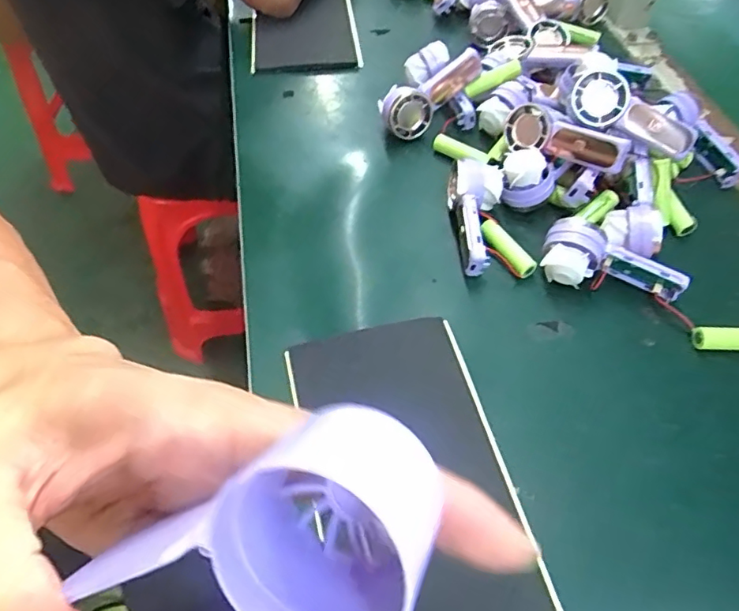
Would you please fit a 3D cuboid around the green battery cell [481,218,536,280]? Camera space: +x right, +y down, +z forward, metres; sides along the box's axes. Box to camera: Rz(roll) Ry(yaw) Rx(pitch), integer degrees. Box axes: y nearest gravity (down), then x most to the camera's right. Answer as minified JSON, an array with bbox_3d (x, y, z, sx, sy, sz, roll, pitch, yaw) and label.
[{"bbox_3d":[0.098,-0.041,0.398,0.017,0.012,0.049,-33,74,-22],"label":"green battery cell"}]

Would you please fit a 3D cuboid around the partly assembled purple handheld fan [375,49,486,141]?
[{"bbox_3d":[0.054,-0.186,0.488,0.097,0.043,0.043,-39,61,-3],"label":"partly assembled purple handheld fan"}]

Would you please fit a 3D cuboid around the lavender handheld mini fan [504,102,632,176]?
[{"bbox_3d":[0.143,-0.122,0.414,0.092,0.034,0.032,28,28,19],"label":"lavender handheld mini fan"}]

